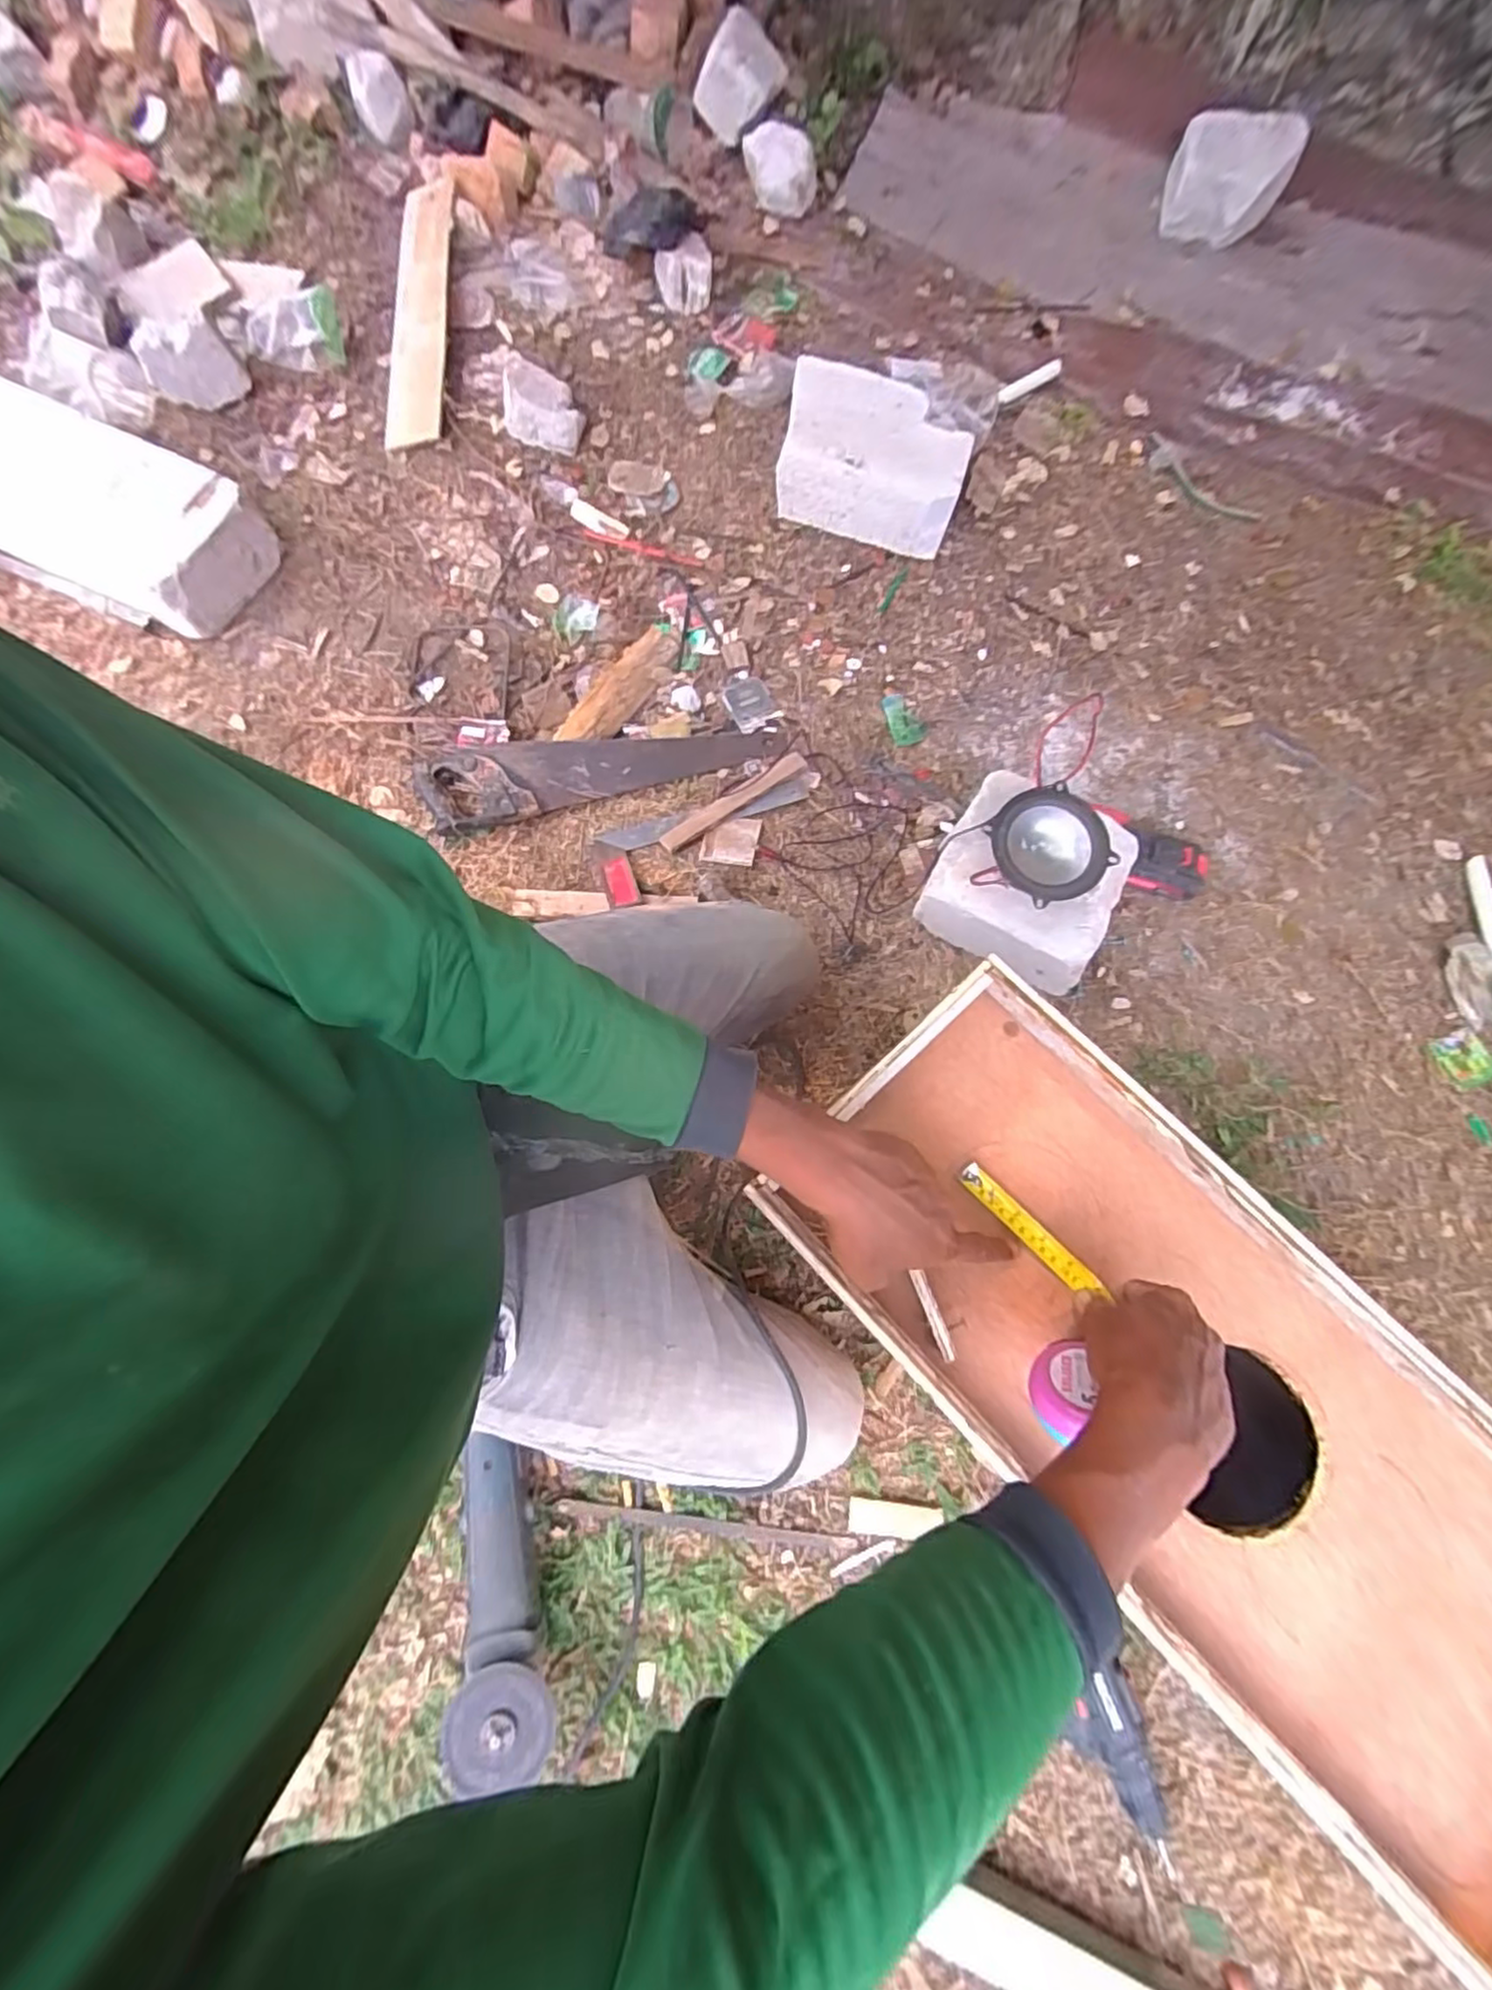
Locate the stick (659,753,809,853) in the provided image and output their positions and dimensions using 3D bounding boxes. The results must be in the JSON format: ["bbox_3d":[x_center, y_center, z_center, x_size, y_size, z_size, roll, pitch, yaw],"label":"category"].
[{"bbox_3d":[-0.016,-0.265,0.939,0.234,0.018,0.036,-36,78,-9],"label":"stick"}]

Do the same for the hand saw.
[{"bbox_3d":[-0.193,-0.315,0.946,0.493,0.040,0.119,-12,75,-4],"label":"hand saw"}]

